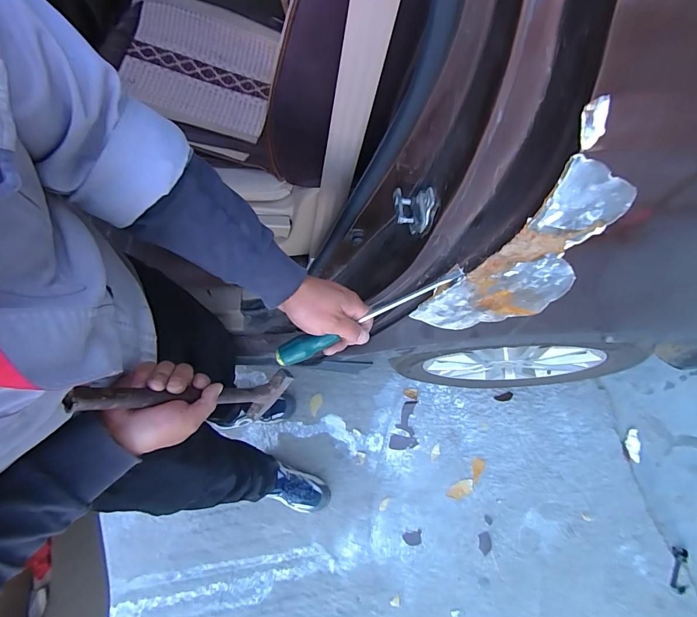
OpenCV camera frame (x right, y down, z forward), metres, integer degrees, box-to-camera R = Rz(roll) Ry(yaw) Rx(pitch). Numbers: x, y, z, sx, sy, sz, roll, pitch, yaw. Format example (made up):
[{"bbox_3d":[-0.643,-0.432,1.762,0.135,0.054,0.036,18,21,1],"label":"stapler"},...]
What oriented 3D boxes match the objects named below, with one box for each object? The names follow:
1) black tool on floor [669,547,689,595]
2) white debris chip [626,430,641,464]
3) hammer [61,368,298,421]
[{"bbox_3d":[0.966,0.764,1.109,0.046,0.012,0.122,21,74,9],"label":"black tool on floor"},{"bbox_3d":[0.916,0.442,1.223,0.040,0.012,0.099,4,72,3],"label":"white debris chip"},{"bbox_3d":[-0.184,0.109,0.472,0.028,0.316,0.088,41,97,25],"label":"hammer"}]

